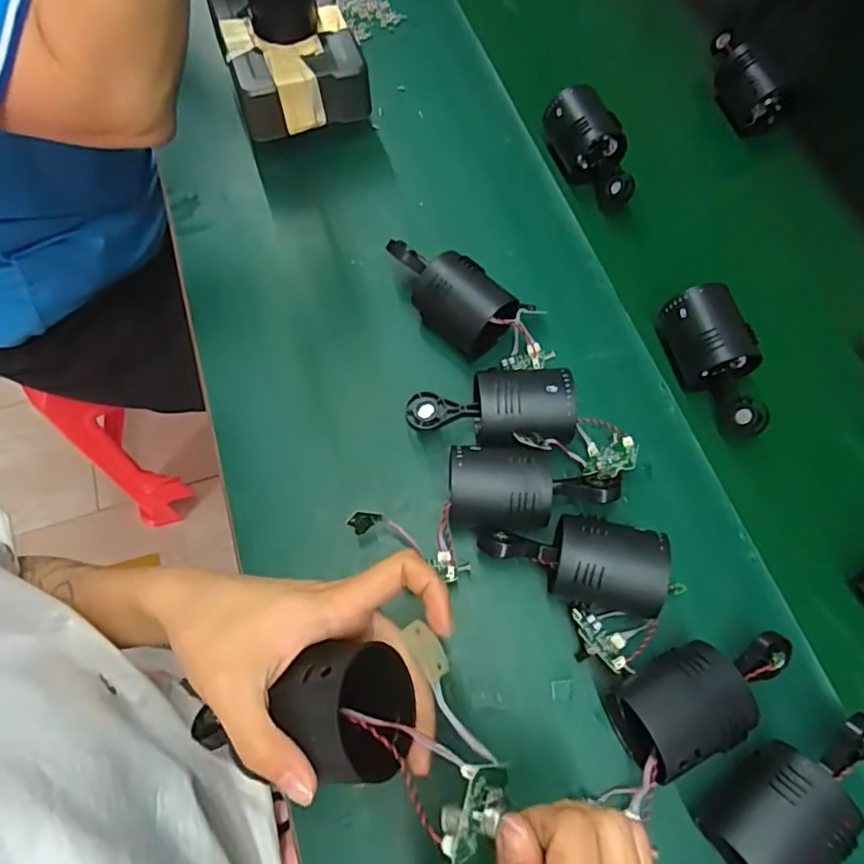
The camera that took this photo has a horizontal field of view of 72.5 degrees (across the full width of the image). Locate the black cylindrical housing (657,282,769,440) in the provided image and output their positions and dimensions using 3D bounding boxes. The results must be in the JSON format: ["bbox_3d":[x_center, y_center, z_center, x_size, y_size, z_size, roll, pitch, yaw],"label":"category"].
[{"bbox_3d":[0.217,-0.052,0.454,0.052,0.050,0.115,-20,84,-9],"label":"black cylindrical housing"}]

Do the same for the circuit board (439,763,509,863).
[{"bbox_3d":[0.014,0.148,0.232,0.022,0.015,0.038,43,68,-25],"label":"circuit board"}]

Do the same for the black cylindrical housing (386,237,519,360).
[{"bbox_3d":[0.011,-0.111,0.468,0.054,0.062,0.114,-37,71,-15],"label":"black cylindrical housing"}]

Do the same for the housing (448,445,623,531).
[{"bbox_3d":[0.068,0.040,0.401,0.112,0.057,0.051,-3,67,-1],"label":"housing"}]

